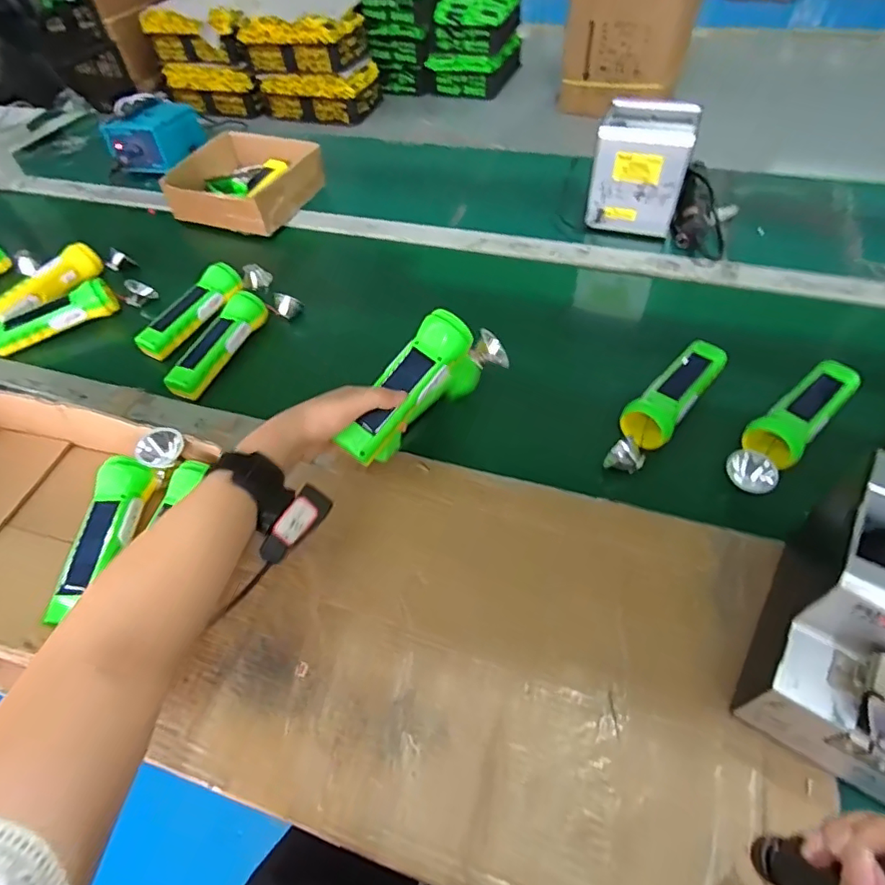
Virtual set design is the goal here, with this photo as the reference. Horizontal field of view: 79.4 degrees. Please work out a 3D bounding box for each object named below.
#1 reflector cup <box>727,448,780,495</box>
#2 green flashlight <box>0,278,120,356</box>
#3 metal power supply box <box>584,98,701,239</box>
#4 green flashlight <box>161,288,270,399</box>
[{"bbox_3d":[0.309,0.028,0.531,0.020,0.039,0.045,-26,54,-36],"label":"reflector cup"},{"bbox_3d":[-0.552,-0.181,0.753,0.165,0.046,0.044,-32,56,-18],"label":"green flashlight"},{"bbox_3d":[0.293,-0.401,0.799,0.123,0.155,0.127,13,54,15],"label":"metal power supply box"},{"bbox_3d":[-0.289,-0.125,0.693,0.042,0.051,0.166,17,55,16],"label":"green flashlight"}]

